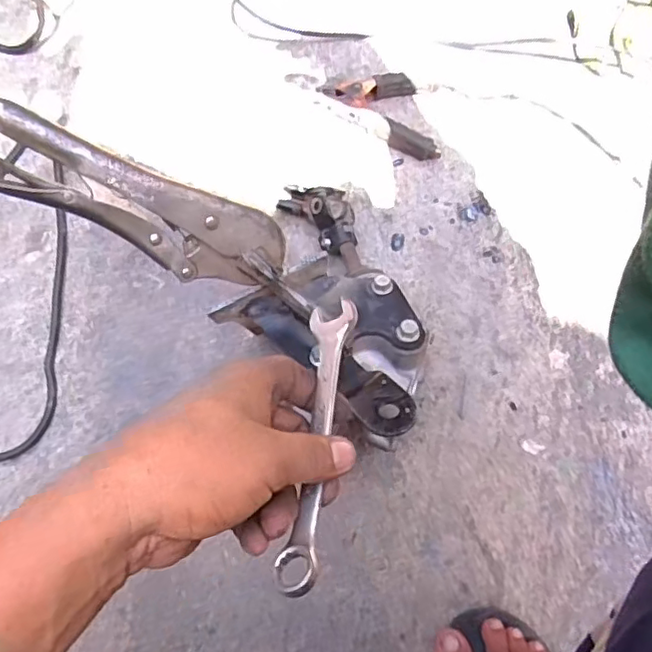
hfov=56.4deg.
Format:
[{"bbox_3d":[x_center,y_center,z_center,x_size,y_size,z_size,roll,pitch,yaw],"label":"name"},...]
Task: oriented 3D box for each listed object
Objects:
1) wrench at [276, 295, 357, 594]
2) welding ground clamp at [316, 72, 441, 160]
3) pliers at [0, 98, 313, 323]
[{"bbox_3d":[-0.005,0.054,0.315,0.025,0.015,0.158,7,57,4],"label":"wrench"},{"bbox_3d":[0.071,-0.234,0.654,0.138,0.027,0.070,36,78,11],"label":"welding ground clamp"},{"bbox_3d":[-0.106,-0.070,0.376,0.240,0.028,0.050,24,72,-31],"label":"pliers"}]

